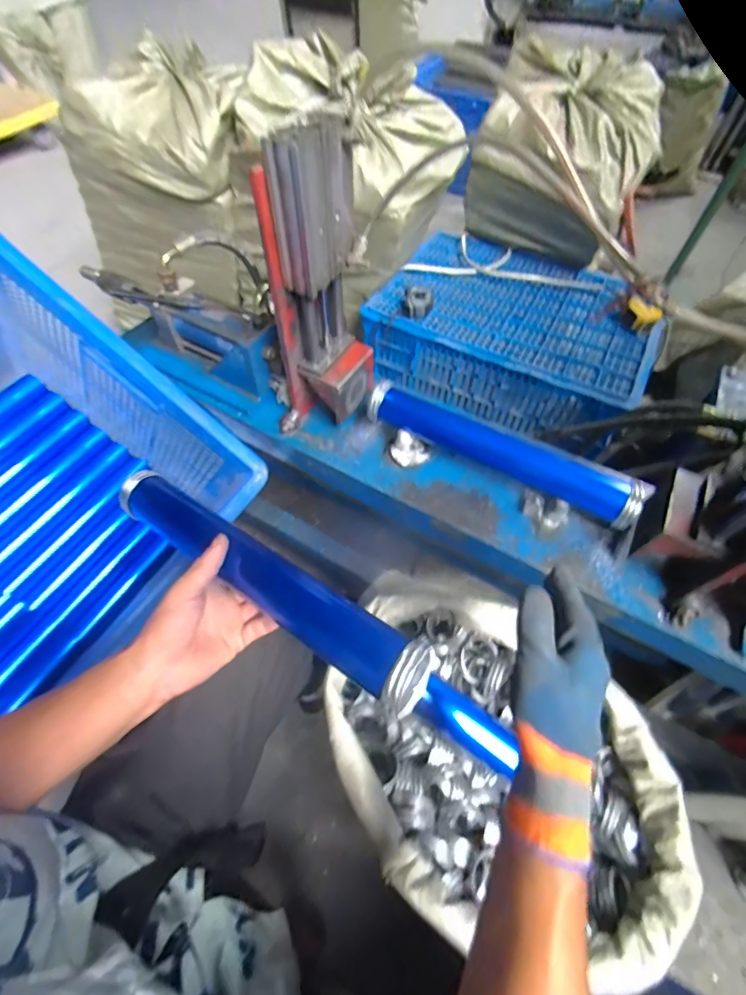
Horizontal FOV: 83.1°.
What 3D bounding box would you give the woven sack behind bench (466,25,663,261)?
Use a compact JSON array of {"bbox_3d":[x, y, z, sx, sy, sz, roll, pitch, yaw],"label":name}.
[{"bbox_3d":[0.432,-0.774,0.972,0.341,0.306,0.266,22,59,14],"label":"woven sack behind bench"}]

